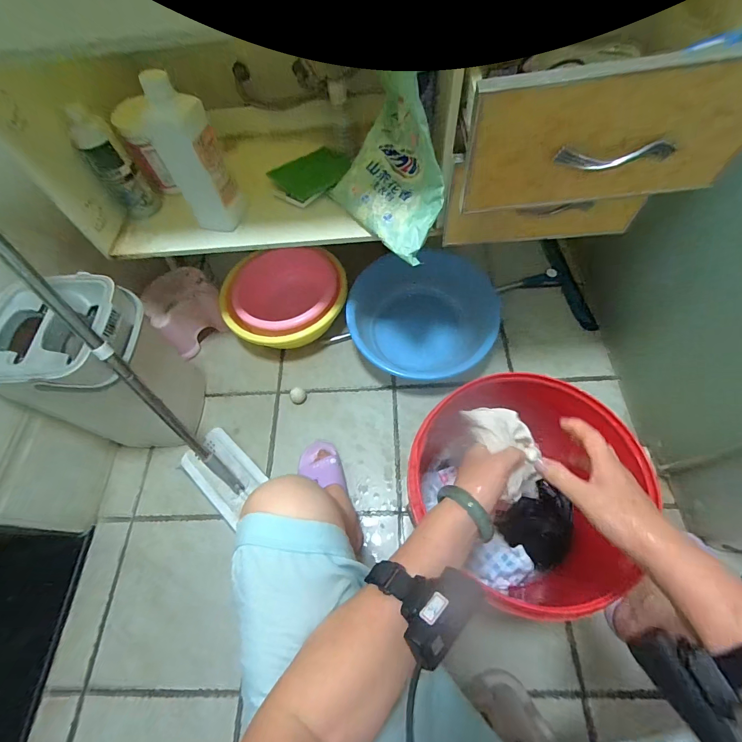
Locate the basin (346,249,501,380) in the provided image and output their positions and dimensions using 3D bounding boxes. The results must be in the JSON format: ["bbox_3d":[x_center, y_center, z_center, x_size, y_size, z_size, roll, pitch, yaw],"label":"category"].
[{"bbox_3d":[0.133,-0.151,0.970,0.365,0.127,0.403,-6,62,0],"label":"basin"}]

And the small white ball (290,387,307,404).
[{"bbox_3d":[-0.185,0.063,0.926,0.040,0.033,0.037,-1,62,2],"label":"small white ball"}]

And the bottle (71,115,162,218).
[{"bbox_3d":[-0.469,-0.371,0.671,0.058,0.170,0.062,33,69,20],"label":"bottle"}]

